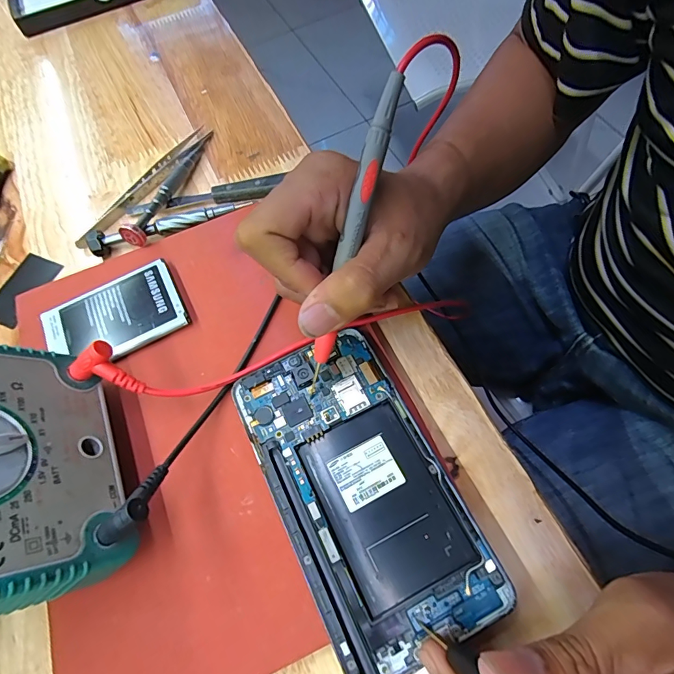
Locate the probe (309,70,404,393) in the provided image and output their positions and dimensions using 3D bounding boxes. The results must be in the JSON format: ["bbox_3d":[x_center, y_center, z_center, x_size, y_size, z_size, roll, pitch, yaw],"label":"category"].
[{"bbox_3d":[0.006,-0.040,0.193,0.010,0.009,0.145,20,109,13],"label":"probe"}]

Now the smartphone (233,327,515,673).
[{"bbox_3d":[0.009,0.068,0.201,0.076,0.005,0.146,-25,65,-8],"label":"smartphone"}]

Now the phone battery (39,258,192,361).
[{"bbox_3d":[-0.132,-0.011,0.251,0.078,0.008,0.051,-28,65,-10],"label":"phone battery"}]

